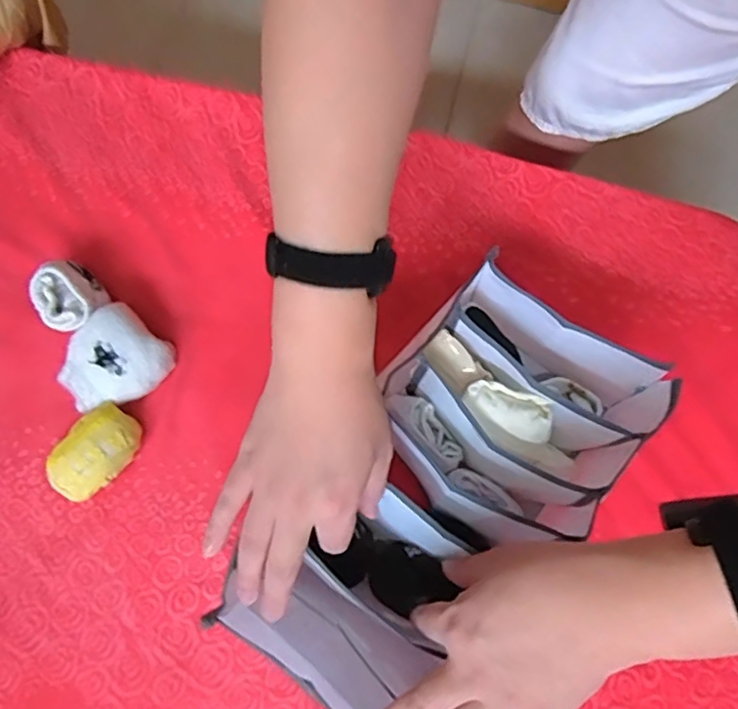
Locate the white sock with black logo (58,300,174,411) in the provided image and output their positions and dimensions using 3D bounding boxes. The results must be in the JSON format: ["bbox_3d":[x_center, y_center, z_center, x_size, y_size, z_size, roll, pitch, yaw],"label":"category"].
[{"bbox_3d":[-0.224,0.008,0.532,0.079,0.048,0.090,40,76,10],"label":"white sock with black logo"}]

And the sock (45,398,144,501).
[{"bbox_3d":[-0.232,0.082,0.512,0.053,0.042,0.081,34,75,8],"label":"sock"}]

